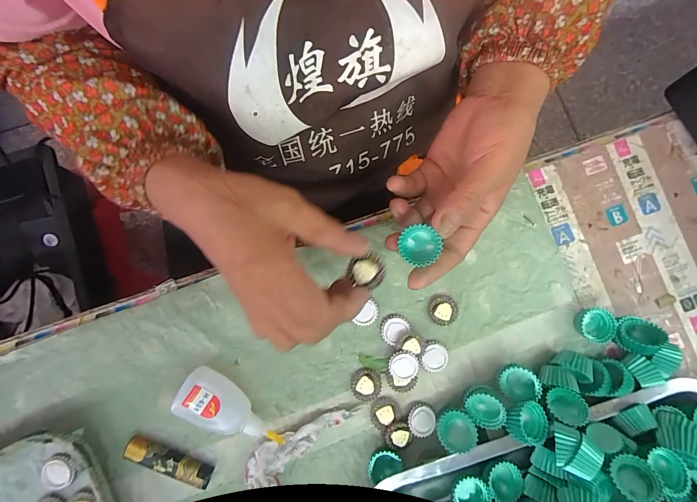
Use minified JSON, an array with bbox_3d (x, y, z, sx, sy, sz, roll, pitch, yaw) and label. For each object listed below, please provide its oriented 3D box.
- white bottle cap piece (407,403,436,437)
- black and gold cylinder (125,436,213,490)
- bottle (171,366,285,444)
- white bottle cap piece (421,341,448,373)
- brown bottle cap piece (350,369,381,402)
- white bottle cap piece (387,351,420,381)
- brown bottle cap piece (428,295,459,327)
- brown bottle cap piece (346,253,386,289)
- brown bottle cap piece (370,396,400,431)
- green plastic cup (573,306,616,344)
[{"bbox_3d":[0.069,0.157,0.296,0.027,0.009,0.027,0,85,0],"label":"white bottle cap piece"},{"bbox_3d":[-0.161,0.189,0.287,0.078,0.012,0.019,21,85,1],"label":"black and gold cylinder"},{"bbox_3d":[-0.101,0.140,0.284,0.093,0.030,0.041,25,85,2],"label":"bottle"},{"bbox_3d":[0.081,0.100,0.303,0.026,0.010,0.028,0,85,0],"label":"white bottle cap piece"},{"bbox_3d":[0.016,0.126,0.301,0.028,0.004,0.029,0,85,0],"label":"brown bottle cap piece"},{"bbox_3d":[0.051,0.106,0.296,0.028,0.004,0.028,0,91,-4],"label":"white bottle cap piece"},{"bbox_3d":[0.091,0.058,0.308,0.027,0.007,0.029,0,85,0],"label":"brown bottle cap piece"},{"bbox_3d":[0.013,0.013,0.236,0.027,0.007,0.024,20,99,11],"label":"brown bottle cap piece"},{"bbox_3d":[0.034,0.151,0.296,0.025,0.004,0.029,42,86,3],"label":"brown bottle cap piece"},{"bbox_3d":[0.231,0.070,0.303,0.029,0.018,0.032,13,85,1],"label":"green plastic cup"}]

